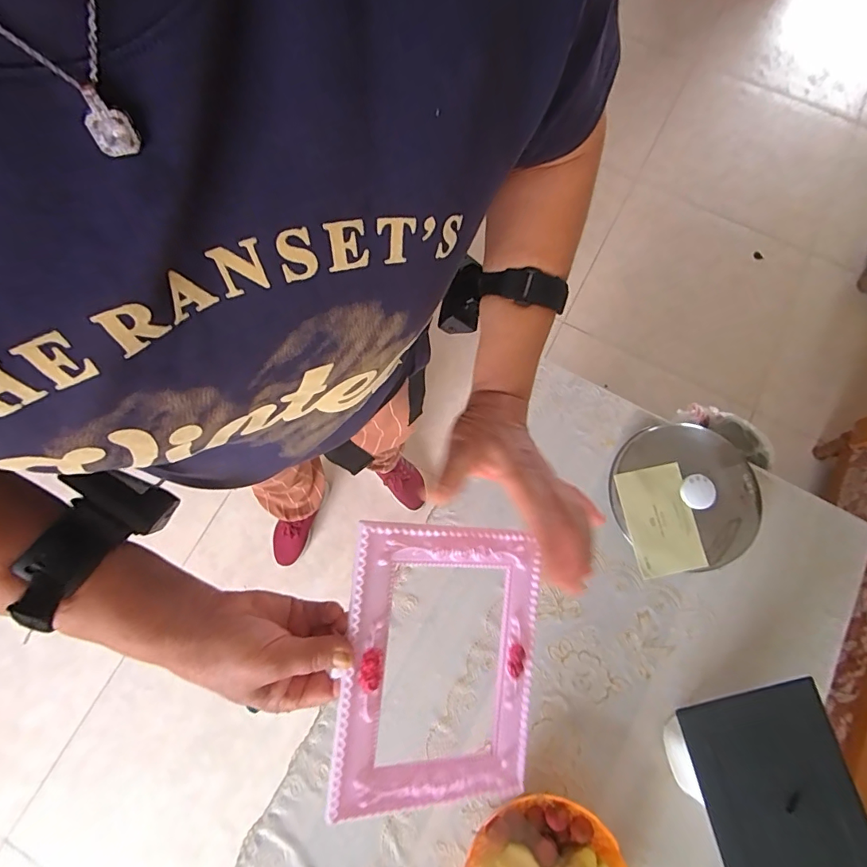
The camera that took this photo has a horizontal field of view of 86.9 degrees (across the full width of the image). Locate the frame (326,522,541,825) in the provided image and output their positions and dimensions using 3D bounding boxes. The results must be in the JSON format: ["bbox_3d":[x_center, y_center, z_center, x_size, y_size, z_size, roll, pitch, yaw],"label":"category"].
[{"bbox_3d":[0.008,0.176,0.353,0.156,0.010,0.205,7,85,-21],"label":"frame"}]

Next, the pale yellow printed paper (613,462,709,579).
[{"bbox_3d":[0.326,0.124,0.659,0.094,0.008,0.148,-13,78,-2],"label":"pale yellow printed paper"}]

